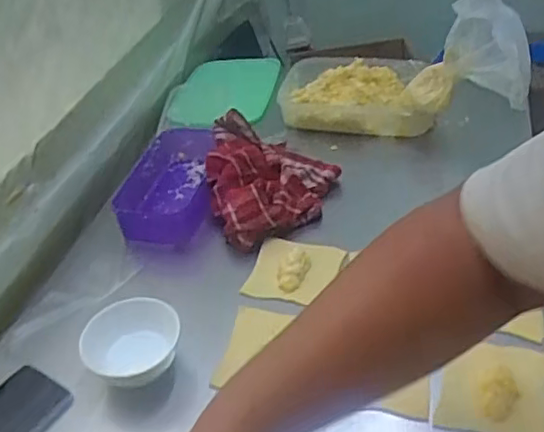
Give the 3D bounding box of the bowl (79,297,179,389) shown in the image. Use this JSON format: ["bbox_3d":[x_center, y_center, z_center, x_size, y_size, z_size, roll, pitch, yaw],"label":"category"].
[{"bbox_3d":[-0.142,0.135,0.624,0.093,0.051,0.092,-4,39,3],"label":"bowl"}]

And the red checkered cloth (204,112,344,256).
[{"bbox_3d":[0.003,-0.055,0.843,0.175,0.067,0.235,-4,39,3],"label":"red checkered cloth"}]

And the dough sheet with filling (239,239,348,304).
[{"bbox_3d":[0.027,0.062,0.733,0.095,0.017,0.101,9,41,19],"label":"dough sheet with filling"}]

